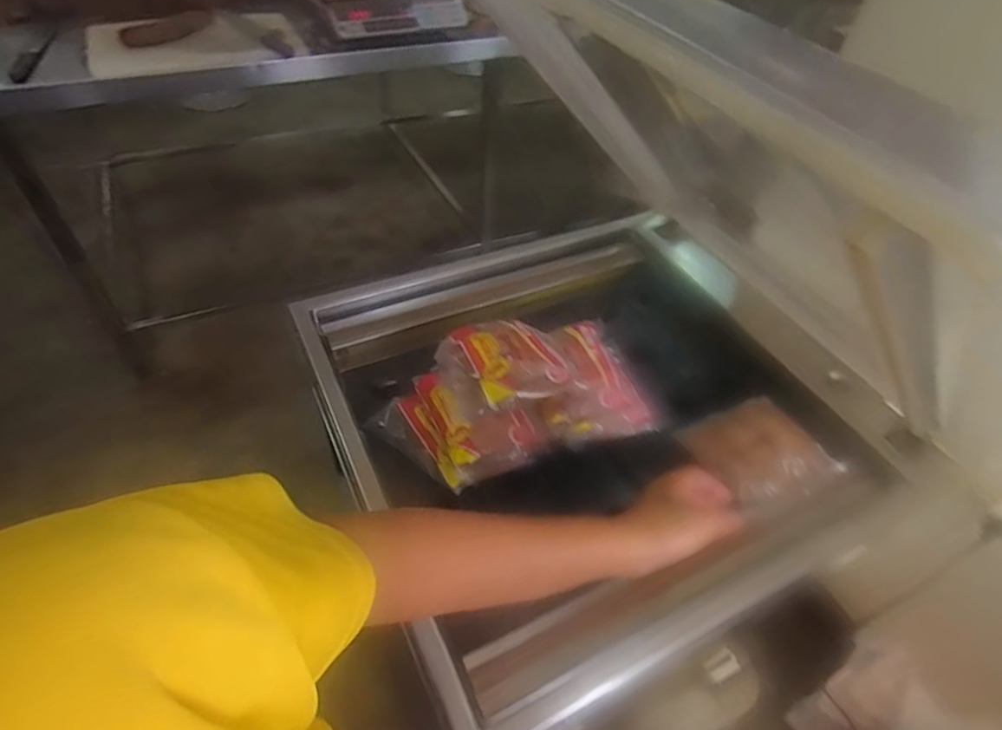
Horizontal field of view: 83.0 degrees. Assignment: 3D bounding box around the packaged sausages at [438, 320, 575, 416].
[{"bbox_3d":[0.005,-0.004,0.628,0.137,0.034,0.113,-15,51,-16],"label":"packaged sausages"}]

